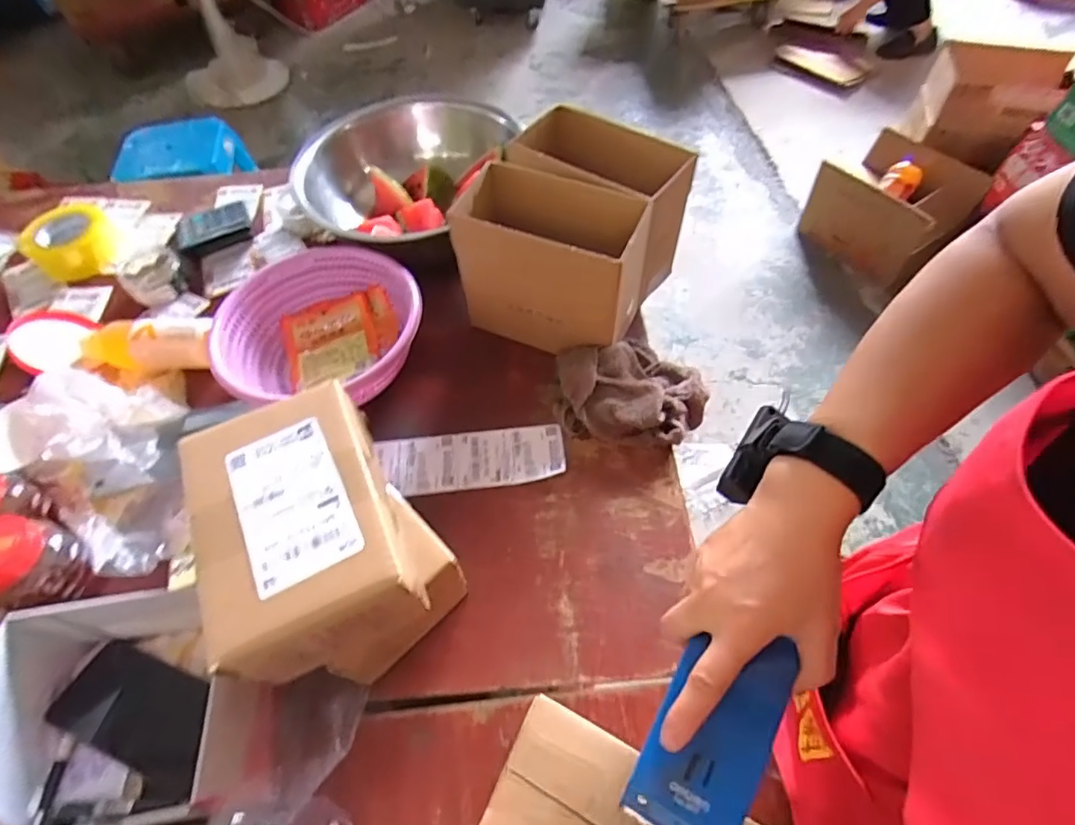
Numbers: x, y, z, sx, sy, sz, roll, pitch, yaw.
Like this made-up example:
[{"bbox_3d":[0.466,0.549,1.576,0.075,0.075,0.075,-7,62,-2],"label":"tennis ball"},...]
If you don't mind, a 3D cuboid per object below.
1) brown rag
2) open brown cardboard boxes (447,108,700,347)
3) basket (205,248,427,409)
[{"bbox_3d":[0.116,-0.041,0.683,0.184,0.052,0.157,8,58,8],"label":"brown rag"},{"bbox_3d":[0.050,-0.233,0.718,0.233,0.174,0.260,22,61,17],"label":"open brown cardboard boxes"},{"bbox_3d":[-0.275,-0.107,0.727,0.241,0.095,0.232,-2,57,2],"label":"basket"}]

